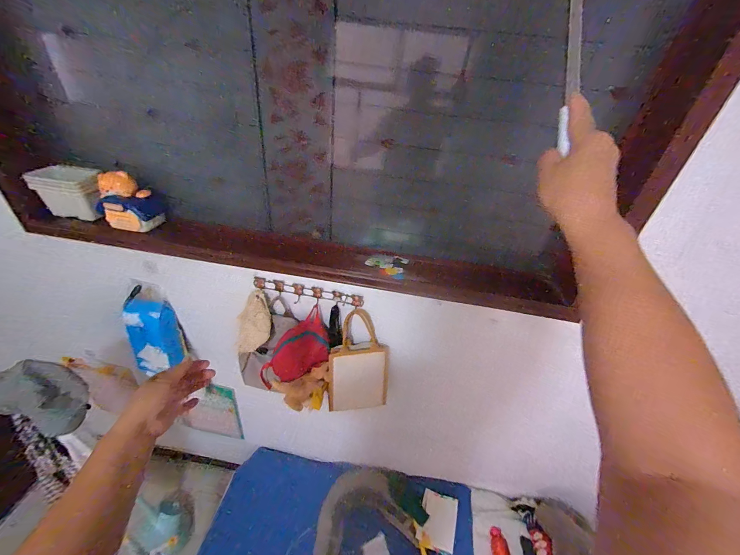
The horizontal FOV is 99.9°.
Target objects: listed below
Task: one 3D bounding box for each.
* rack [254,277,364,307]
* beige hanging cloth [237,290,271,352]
[{"bbox_3d":[-0.237,0.069,1.200,0.421,0.086,0.029,9,36,4],"label":"rack"},{"bbox_3d":[-0.463,0.181,1.263,0.126,0.289,0.056,30,21,29],"label":"beige hanging cloth"}]

